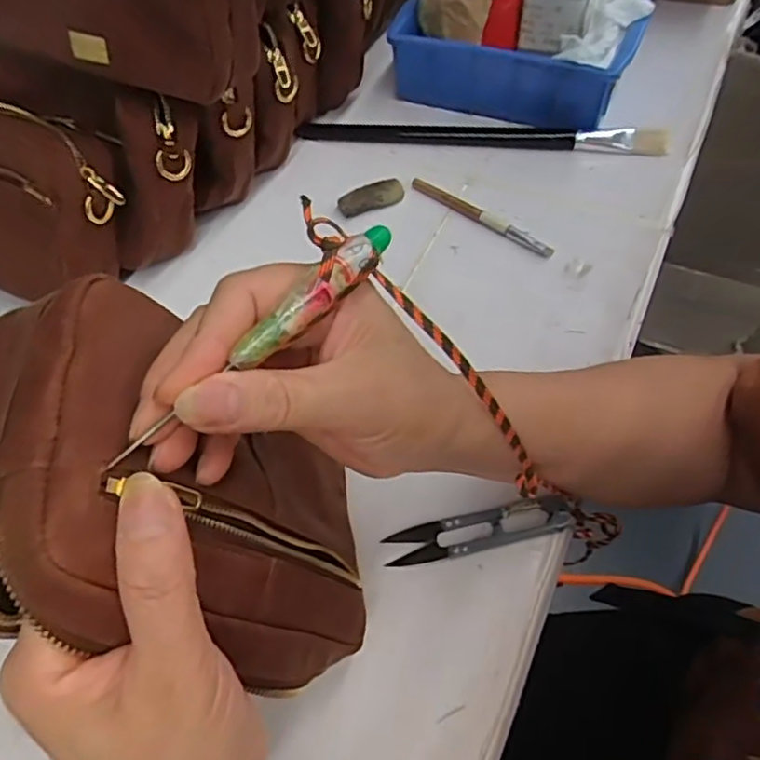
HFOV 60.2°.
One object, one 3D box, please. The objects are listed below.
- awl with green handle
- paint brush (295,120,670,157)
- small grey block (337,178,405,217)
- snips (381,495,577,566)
[{"bbox_3d":[-0.041,-0.012,0.214,0.120,0.009,0.011,-42,63,-11],"label":"awl with green handle"},{"bbox_3d":[0.084,-0.207,0.554,0.302,0.013,0.021,5,56,6],"label":"paint brush"},{"bbox_3d":[-0.006,-0.144,0.520,0.054,0.011,0.023,-18,57,-9],"label":"small grey block"},{"bbox_3d":[0.056,0.084,0.364,0.104,0.009,0.022,-11,56,-4],"label":"snips"}]

